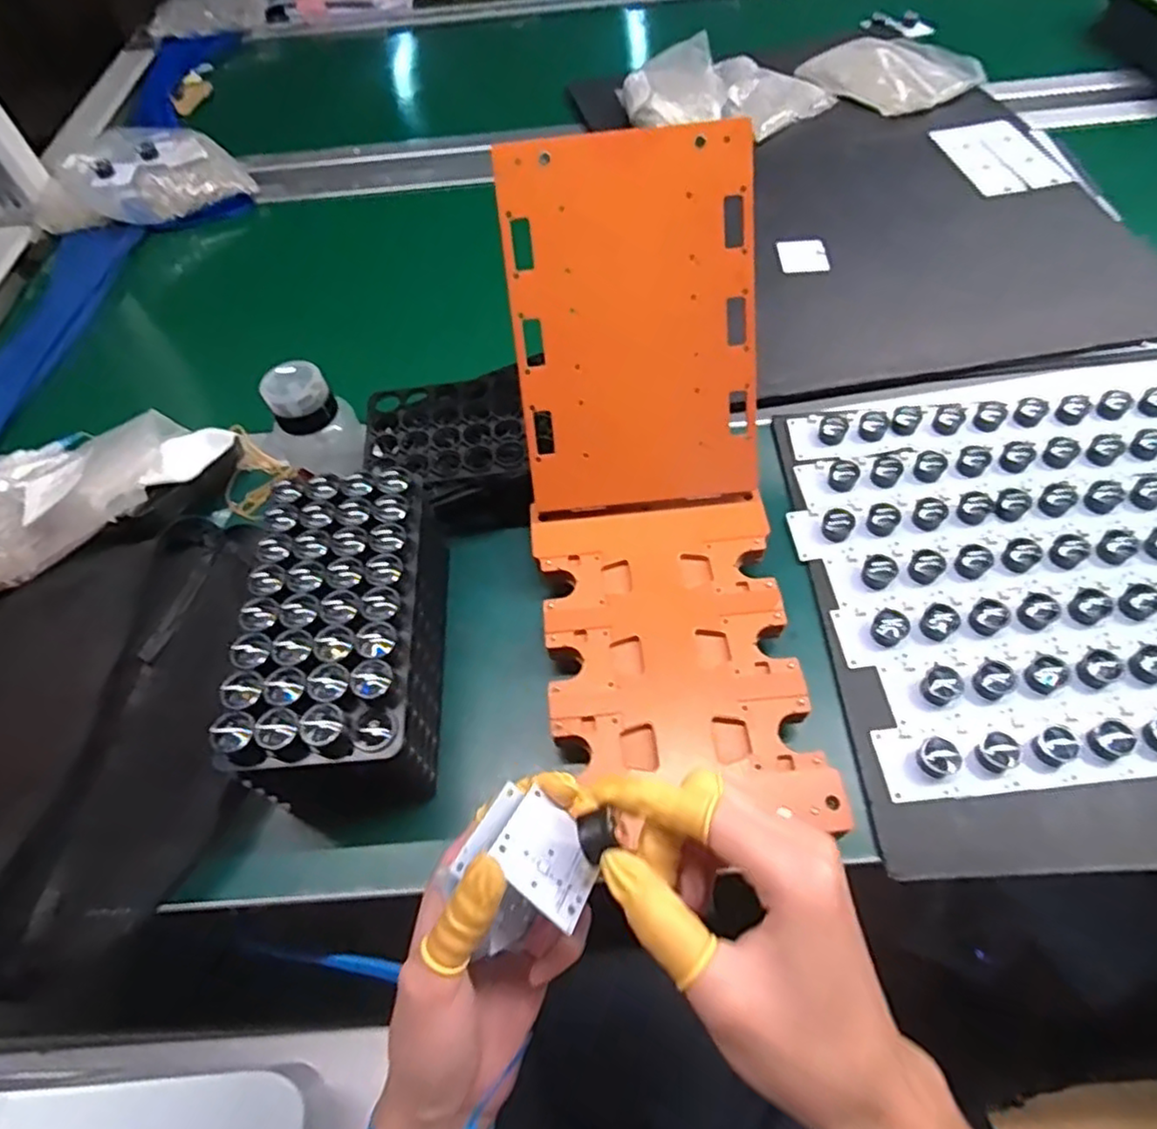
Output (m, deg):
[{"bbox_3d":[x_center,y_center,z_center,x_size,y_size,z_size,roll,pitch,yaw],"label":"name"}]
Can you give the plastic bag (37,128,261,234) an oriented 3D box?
[{"bbox_3d":[-0.546,-0.479,0.838,0.266,0.060,0.162,-16,58,-5],"label":"plastic bag"}]

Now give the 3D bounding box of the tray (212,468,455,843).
[{"bbox_3d":[-0.144,0.045,0.434,0.099,0.102,0.191,-3,57,3],"label":"tray"}]

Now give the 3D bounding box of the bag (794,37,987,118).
[{"bbox_3d":[0.399,-0.637,0.858,0.158,0.027,0.187,-39,62,-18],"label":"bag"}]

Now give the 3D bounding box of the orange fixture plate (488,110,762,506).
[{"bbox_3d":[0.040,-0.154,0.450,0.157,0.232,0.007,-6,20,1],"label":"orange fixture plate"}]

